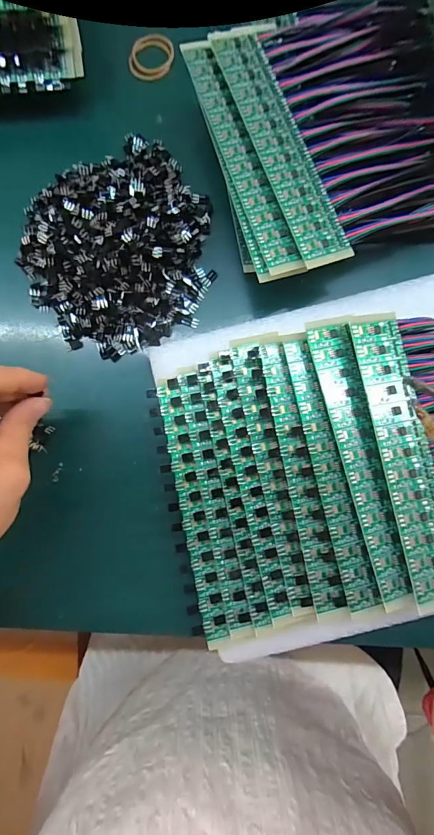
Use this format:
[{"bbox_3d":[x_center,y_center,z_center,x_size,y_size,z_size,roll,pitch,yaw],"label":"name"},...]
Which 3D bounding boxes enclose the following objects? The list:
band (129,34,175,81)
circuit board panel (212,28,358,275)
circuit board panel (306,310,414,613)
[{"bbox_3d":[-0.050,-0.275,0.296,0.035,0.006,0.030,-14,84,0],"label":"band"},{"bbox_3d":[0.040,-0.172,0.244,0.033,0.004,0.165,-20,85,-10],"label":"circuit board panel"},{"bbox_3d":[0.082,0.023,0.218,0.025,0.006,0.164,-10,83,-11],"label":"circuit board panel"}]

